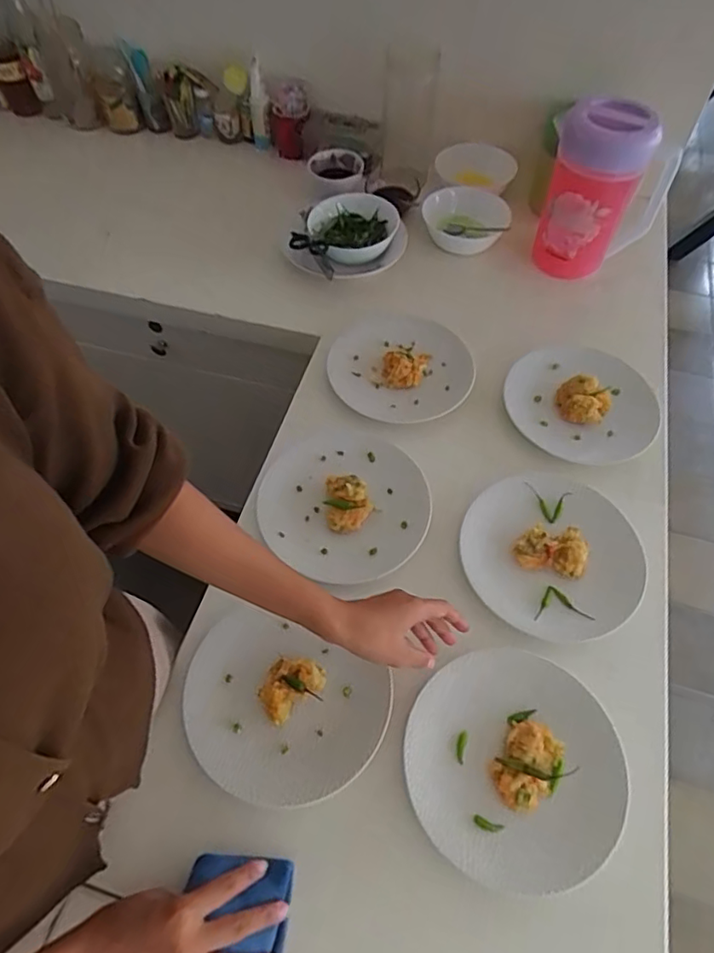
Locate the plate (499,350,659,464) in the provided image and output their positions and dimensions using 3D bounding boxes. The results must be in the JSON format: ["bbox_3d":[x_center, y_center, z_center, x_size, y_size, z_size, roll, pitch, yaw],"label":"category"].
[{"bbox_3d":[0.311,-0.106,0.793,0.196,0.040,0.199,0,57,0],"label":"plate"}]

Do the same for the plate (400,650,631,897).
[{"bbox_3d":[0.149,0.268,0.544,0.202,0.015,0.194,0,57,0],"label":"plate"}]

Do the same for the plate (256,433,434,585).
[{"bbox_3d":[-0.016,0.027,0.702,0.206,0.027,0.195,0,57,0],"label":"plate"}]

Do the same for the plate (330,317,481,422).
[{"bbox_3d":[0.063,-0.163,0.826,0.200,0.029,0.190,0,57,0],"label":"plate"}]

